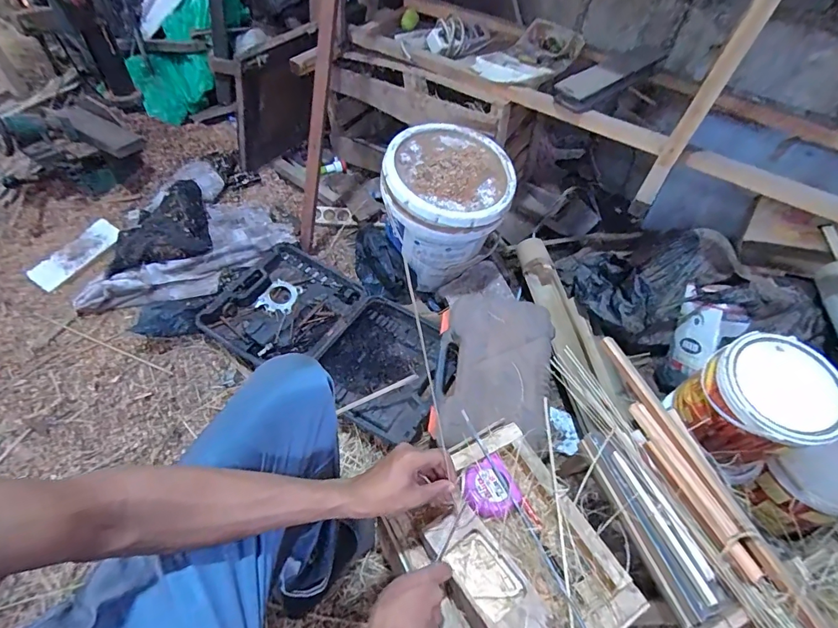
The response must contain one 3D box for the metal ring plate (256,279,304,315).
[{"bbox_3d":[-0.348,-0.044,1.070,0.082,0.012,0.098,20,51,-6],"label":"metal ring plate"}]

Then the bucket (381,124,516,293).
[{"bbox_3d":[0.065,-0.247,1.077,0.283,0.316,0.291,3,50,-3],"label":"bucket"}]

